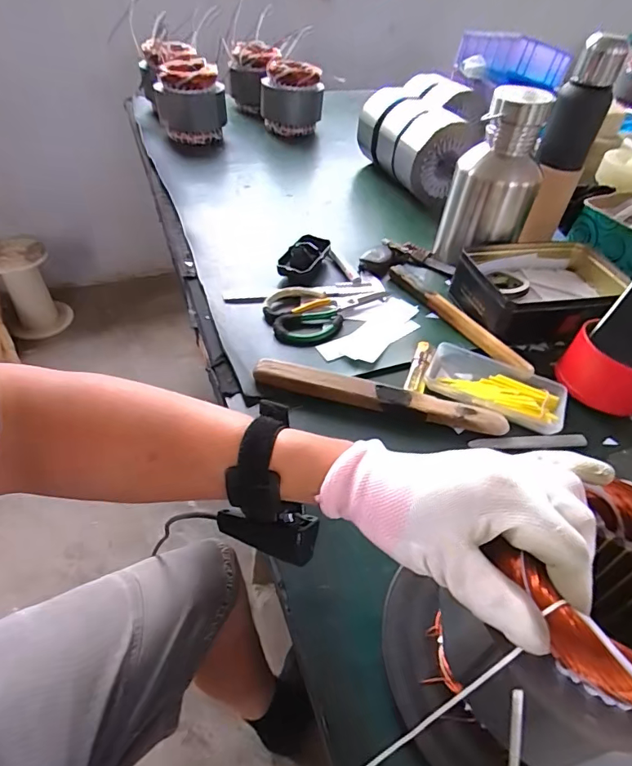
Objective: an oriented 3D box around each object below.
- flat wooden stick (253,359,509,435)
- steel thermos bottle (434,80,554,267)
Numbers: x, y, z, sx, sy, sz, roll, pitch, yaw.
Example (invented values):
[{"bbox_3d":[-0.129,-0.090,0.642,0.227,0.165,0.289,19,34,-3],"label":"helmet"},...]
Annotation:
[{"bbox_3d":[0.069,0.015,0.514,0.272,0.024,0.035,10,45,5],"label":"flat wooden stick"},{"bbox_3d":[0.268,-0.298,0.689,0.112,0.229,0.108,-16,48,-20],"label":"steel thermos bottle"}]

